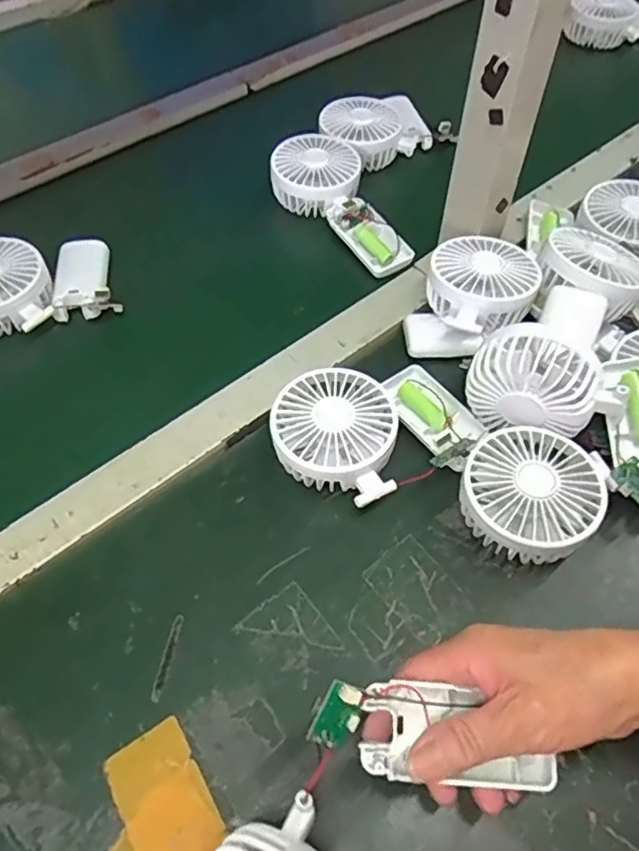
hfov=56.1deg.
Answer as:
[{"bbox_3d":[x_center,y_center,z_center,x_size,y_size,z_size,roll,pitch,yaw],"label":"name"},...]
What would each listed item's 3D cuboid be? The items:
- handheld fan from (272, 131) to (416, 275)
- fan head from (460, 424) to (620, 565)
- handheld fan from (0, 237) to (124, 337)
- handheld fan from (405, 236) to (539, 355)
[{"bbox_3d":[0.027,-0.215,0.588,0.084,0.034,0.176,-33,74,-20],"label":"handheld fan"},{"bbox_3d":[0.140,0.048,0.401,0.087,0.046,0.096,26,60,17],"label":"fan head"},{"bbox_3d":[-0.251,-0.124,0.519,0.135,0.038,0.096,-21,59,-13],"label":"handheld fan"},{"bbox_3d":[0.126,-0.106,0.492,0.086,0.053,0.102,19,58,12],"label":"handheld fan"}]

